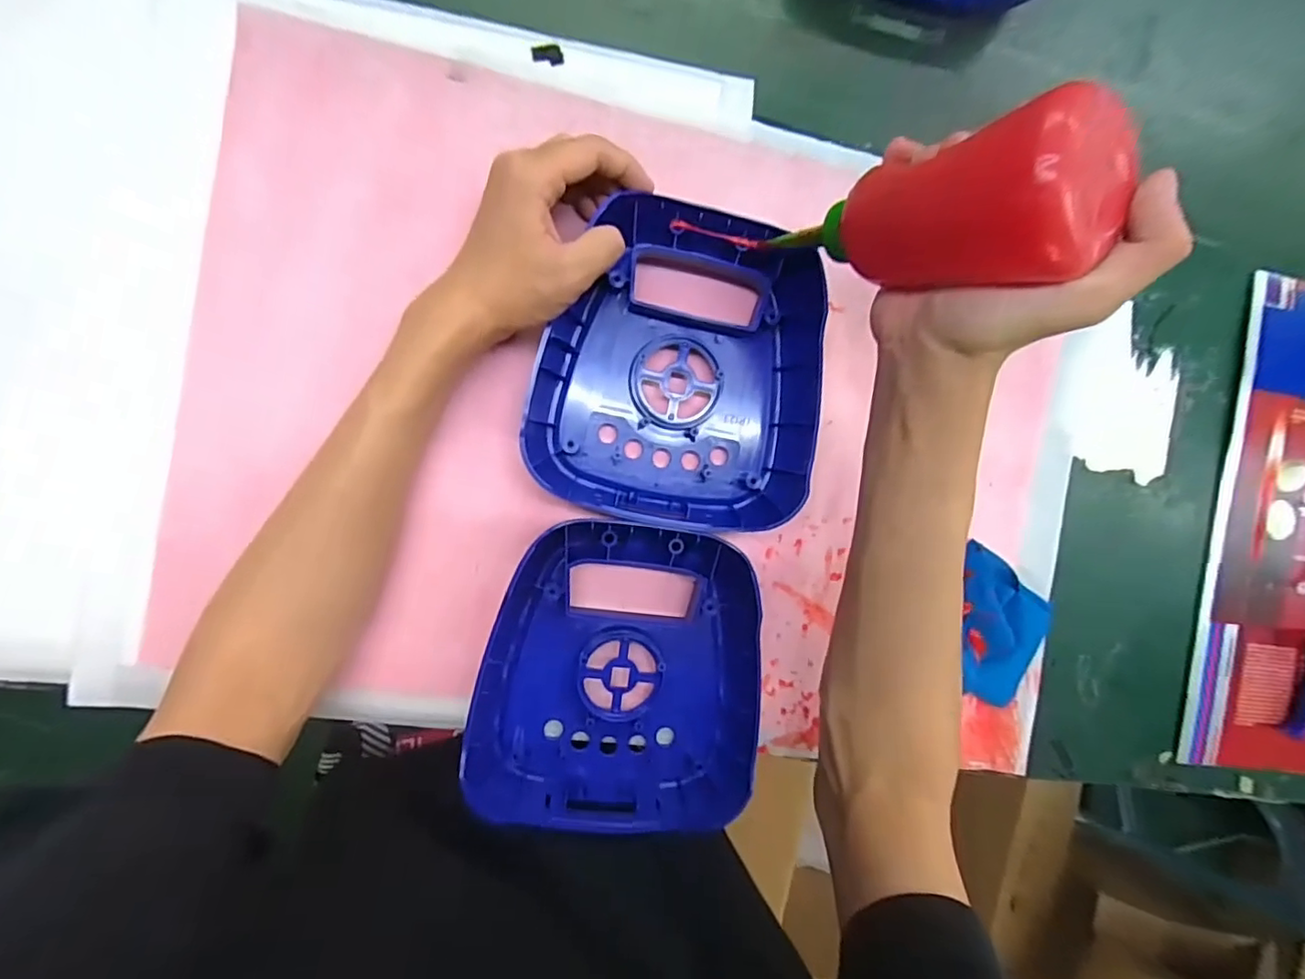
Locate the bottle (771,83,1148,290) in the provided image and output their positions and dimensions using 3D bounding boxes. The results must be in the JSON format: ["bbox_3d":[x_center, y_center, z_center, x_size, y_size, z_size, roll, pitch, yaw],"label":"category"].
[{"bbox_3d":[0.113,-0.111,0.250,0.048,0.140,0.053,15,89,-36],"label":"bottle"}]

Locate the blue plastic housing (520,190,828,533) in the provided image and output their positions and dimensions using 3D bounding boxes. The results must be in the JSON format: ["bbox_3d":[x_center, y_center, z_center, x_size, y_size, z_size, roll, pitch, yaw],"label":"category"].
[{"bbox_3d":[0.017,-0.071,0.349,0.162,0.038,0.177,10,90,-9],"label":"blue plastic housing"}]

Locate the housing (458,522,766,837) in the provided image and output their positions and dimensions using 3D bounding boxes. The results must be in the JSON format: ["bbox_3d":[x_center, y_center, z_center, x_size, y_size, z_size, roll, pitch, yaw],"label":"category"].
[{"bbox_3d":[-0.015,0.111,0.352,0.166,0.040,0.182,13,90,-9],"label":"housing"}]

